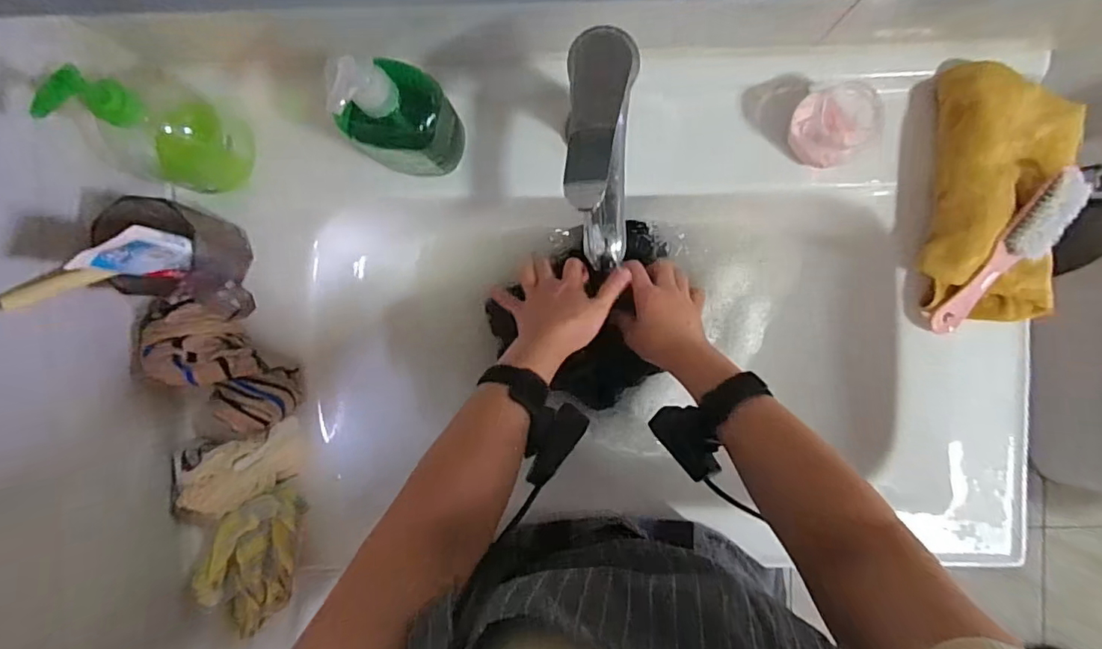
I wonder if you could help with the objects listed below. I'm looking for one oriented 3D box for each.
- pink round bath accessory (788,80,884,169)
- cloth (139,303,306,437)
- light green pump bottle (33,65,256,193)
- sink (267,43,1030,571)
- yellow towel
[{"bbox_3d":[0.243,-0.174,0.472,0.067,0.056,0.059,-34,91,2],"label":"pink round bath accessory"},{"bbox_3d":[-0.298,0.038,0.488,0.081,0.060,0.139,-34,91,2],"label":"cloth"},{"bbox_3d":[-0.317,-0.155,0.426,0.072,0.151,0.086,36,93,0],"label":"light green pump bottle"},{"bbox_3d":[0.088,-0.019,0.545,0.674,0.149,0.447,-1,92,1],"label":"sink"},{"bbox_3d":[0.394,-0.111,0.476,0.116,0.048,0.212,3,93,1],"label":"yellow towel"}]

